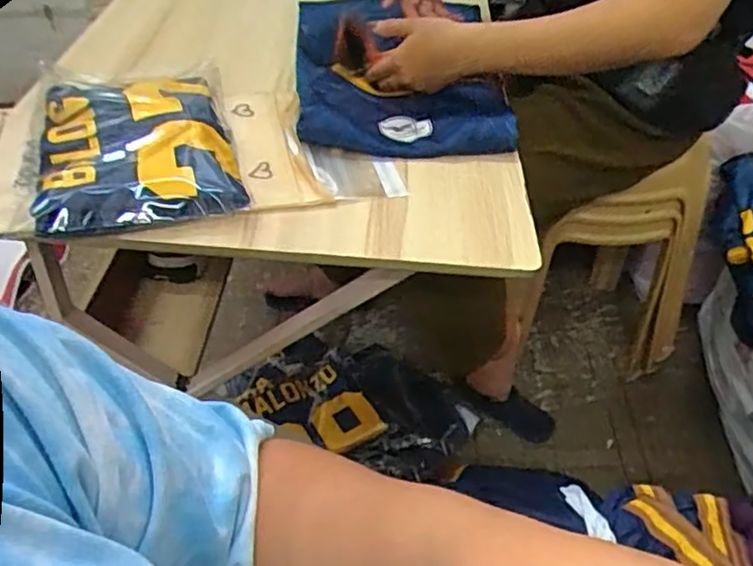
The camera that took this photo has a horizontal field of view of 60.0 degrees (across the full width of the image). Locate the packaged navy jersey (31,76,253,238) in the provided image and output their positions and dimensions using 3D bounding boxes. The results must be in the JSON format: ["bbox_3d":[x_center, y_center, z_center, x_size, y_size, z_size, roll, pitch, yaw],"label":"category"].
[{"bbox_3d":[-0.257,-0.147,0.685,0.194,0.051,0.253,-16,45,-13],"label":"packaged navy jersey"}]

